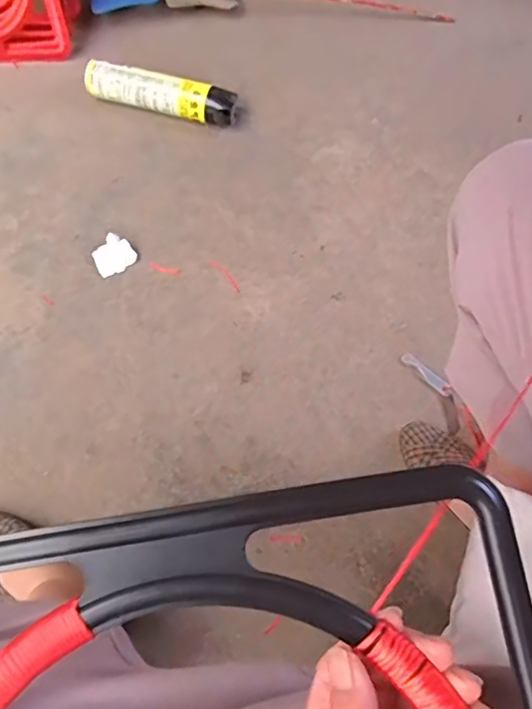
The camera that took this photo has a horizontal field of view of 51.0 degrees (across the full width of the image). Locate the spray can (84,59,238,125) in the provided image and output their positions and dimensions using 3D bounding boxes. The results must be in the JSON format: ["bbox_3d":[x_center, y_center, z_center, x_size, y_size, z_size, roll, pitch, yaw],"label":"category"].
[{"bbox_3d":[-0.188,-0.464,0.993,0.273,0.053,0.052,14,71,6],"label":"spray can"}]

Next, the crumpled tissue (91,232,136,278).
[{"bbox_3d":[-0.250,-0.162,0.905,0.064,0.015,0.060,-39,76,-13],"label":"crumpled tissue"}]

